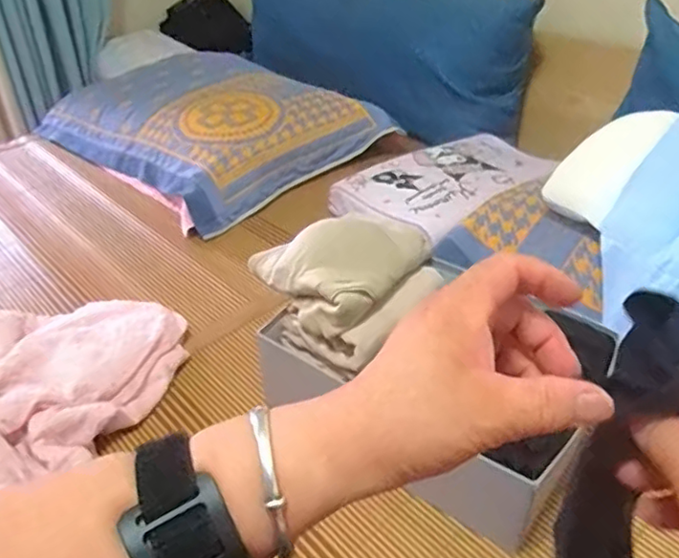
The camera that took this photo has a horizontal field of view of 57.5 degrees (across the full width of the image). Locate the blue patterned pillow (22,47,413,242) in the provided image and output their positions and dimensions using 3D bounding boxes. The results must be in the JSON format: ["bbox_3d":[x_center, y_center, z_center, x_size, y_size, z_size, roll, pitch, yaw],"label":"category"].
[{"bbox_3d":[-0.298,-0.349,1.322,0.455,0.123,0.686,-30,44,-33],"label":"blue patterned pillow"}]

